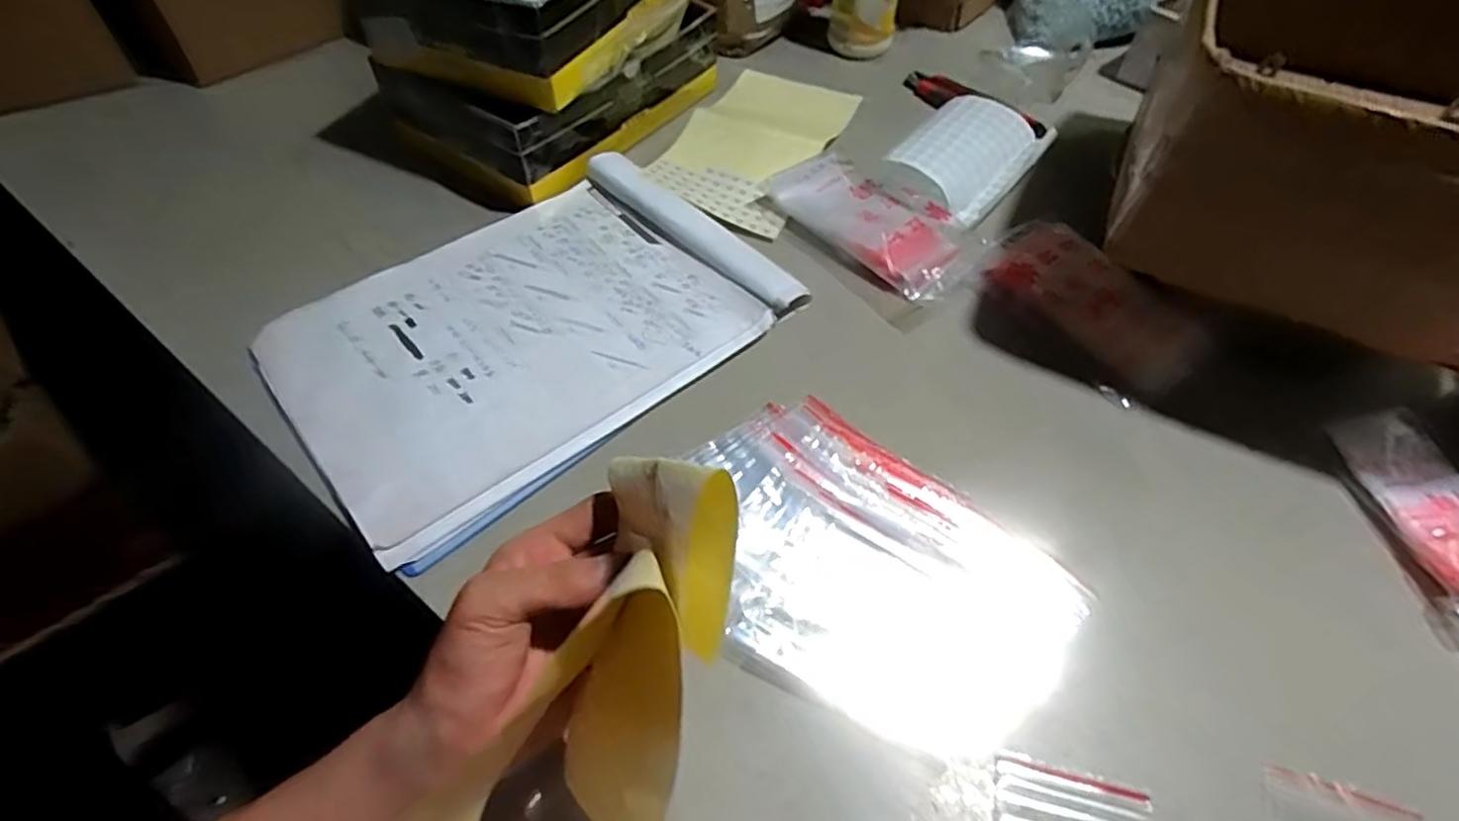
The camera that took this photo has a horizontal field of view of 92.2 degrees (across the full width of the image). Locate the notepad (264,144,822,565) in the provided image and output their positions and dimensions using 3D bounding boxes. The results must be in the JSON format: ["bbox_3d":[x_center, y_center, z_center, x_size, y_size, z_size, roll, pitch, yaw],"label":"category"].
[{"bbox_3d":[-0.135,-0.062,0.485,0.314,0.015,0.219,-36,63,-24],"label":"notepad"}]

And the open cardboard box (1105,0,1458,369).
[{"bbox_3d":[0.407,-0.190,0.430,0.248,0.115,0.310,25,57,17],"label":"open cardboard box"}]

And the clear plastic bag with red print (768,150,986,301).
[{"bbox_3d":[0.117,-0.147,0.542,0.091,0.035,0.161,-33,61,-22],"label":"clear plastic bag with red print"}]

